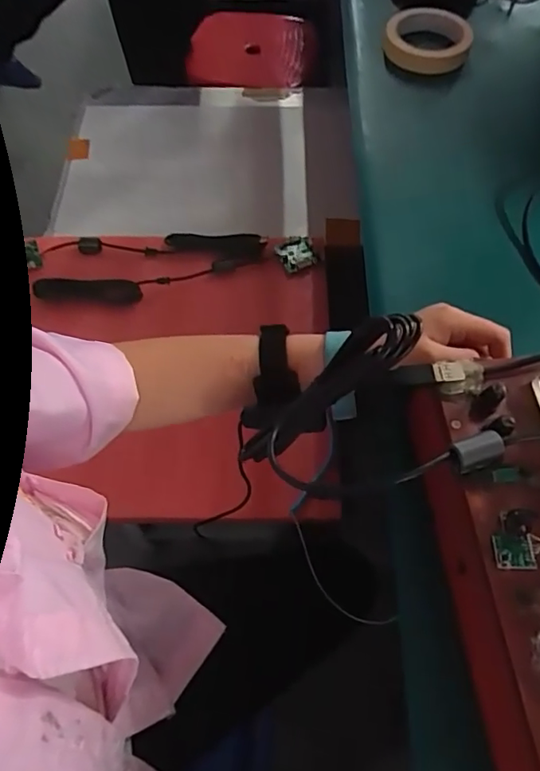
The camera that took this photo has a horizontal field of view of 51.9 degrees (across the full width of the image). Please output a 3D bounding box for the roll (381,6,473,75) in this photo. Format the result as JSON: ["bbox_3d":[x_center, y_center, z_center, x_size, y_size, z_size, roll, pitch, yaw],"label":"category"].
[{"bbox_3d":[0.188,-0.414,0.666,0.102,0.025,0.102,0,61,0],"label":"roll"}]

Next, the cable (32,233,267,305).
[{"bbox_3d":[-0.170,-0.175,0.803,0.321,0.026,0.105,-6,61,-3],"label":"cable"}]

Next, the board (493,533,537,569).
[{"bbox_3d":[0.136,0.093,0.310,0.021,0.006,0.019,-1,61,0],"label":"board"}]

